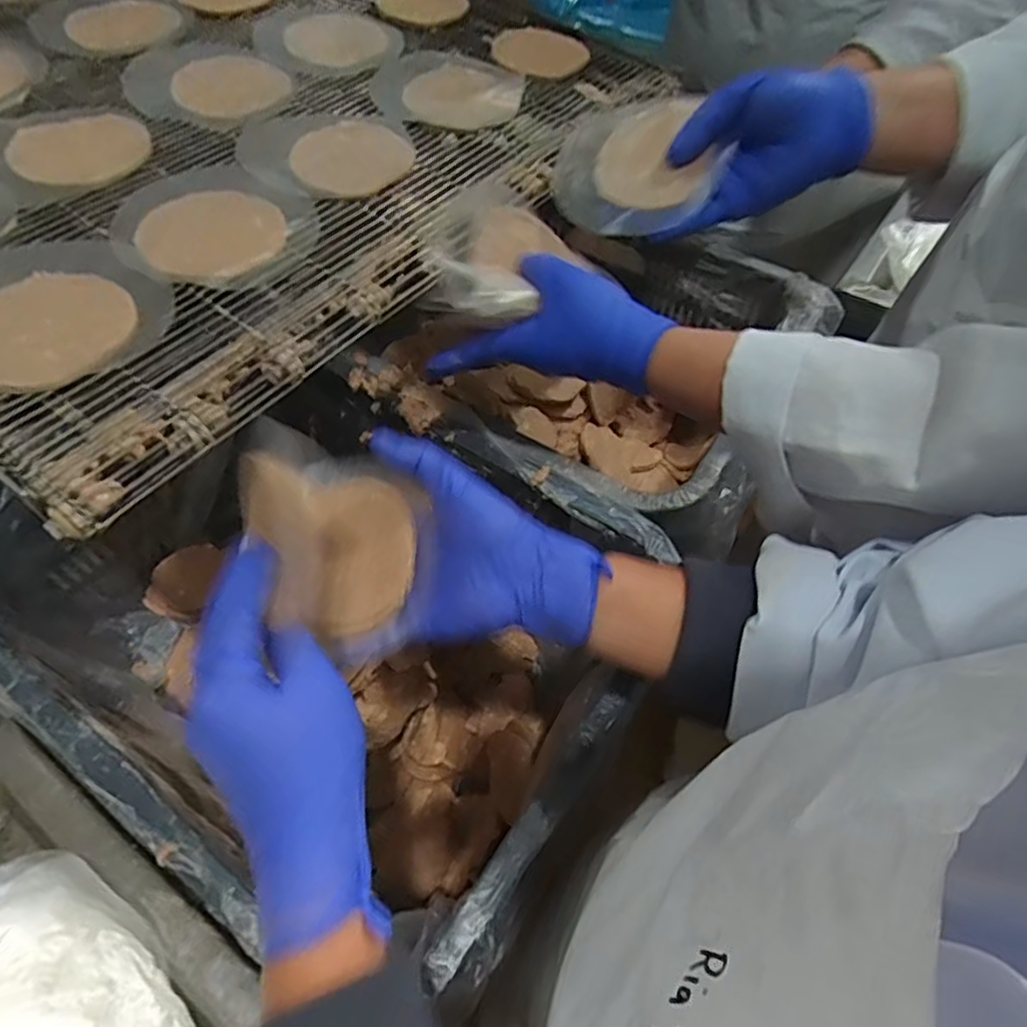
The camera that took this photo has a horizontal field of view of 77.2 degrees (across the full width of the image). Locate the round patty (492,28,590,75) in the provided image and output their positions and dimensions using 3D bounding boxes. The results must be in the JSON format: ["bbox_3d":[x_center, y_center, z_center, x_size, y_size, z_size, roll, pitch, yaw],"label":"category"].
[{"bbox_3d":[0.023,-0.406,0.563,0.080,0.013,0.068,-1,55,-2],"label":"round patty"}]

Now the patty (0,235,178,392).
[{"bbox_3d":[-0.260,-0.112,0.356,0.118,0.014,0.110,28,59,17],"label":"patty"}]

